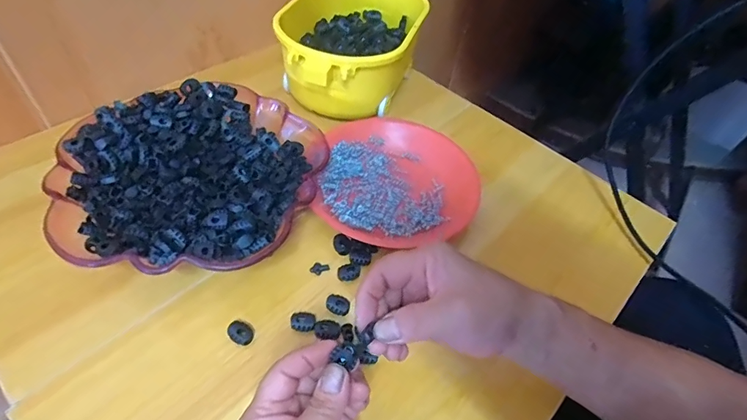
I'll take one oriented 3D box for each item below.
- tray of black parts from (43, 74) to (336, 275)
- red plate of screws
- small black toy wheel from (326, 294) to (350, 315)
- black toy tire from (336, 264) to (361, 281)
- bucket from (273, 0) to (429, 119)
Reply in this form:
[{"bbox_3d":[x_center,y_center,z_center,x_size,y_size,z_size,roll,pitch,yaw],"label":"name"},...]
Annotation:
[{"bbox_3d":[-0.176,-0.034,0.437,0.239,0.060,0.238,-1,50,-8],"label":"tray of black parts"},{"bbox_3d":[0.029,-0.035,0.491,0.176,0.028,0.198,6,50,-1],"label":"red plate of screws"},{"bbox_3d":[-0.032,0.086,0.389,0.023,0.005,0.017,36,55,22],"label":"small black toy wheel"},{"bbox_3d":[-0.024,0.060,0.413,0.022,0.008,0.017,9,50,1],"label":"black toy tire"},{"bbox_3d":[-0.027,-0.227,0.583,0.188,0.094,0.239,1,50,-6],"label":"bucket"}]

